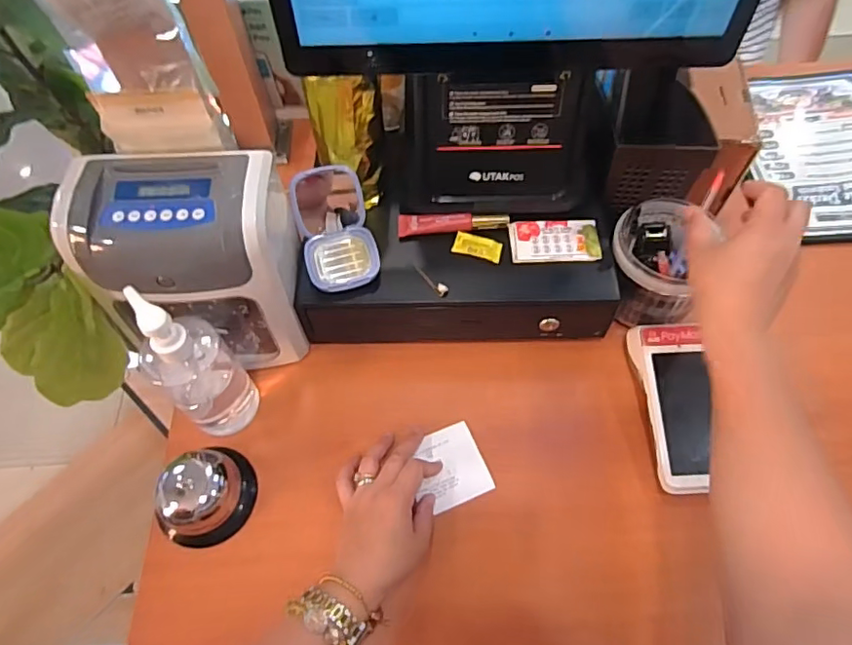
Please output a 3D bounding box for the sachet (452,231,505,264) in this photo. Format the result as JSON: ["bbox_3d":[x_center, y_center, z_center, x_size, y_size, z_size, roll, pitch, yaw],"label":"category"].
[{"bbox_3d":[0.055,-0.081,0.585,0.051,0.007,0.024,17,62,11],"label":"sachet"}]

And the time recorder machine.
[{"bbox_3d":[-0.228,-0.050,0.560,0.188,0.203,0.133,-2,62,-1],"label":"time recorder machine"}]

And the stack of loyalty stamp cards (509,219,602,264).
[{"bbox_3d":[0.138,-0.088,0.588,0.094,0.004,0.054,-5,60,-1],"label":"stack of loyalty stamp cards"}]

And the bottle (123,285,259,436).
[{"bbox_3d":[-0.222,0.042,0.525,0.073,0.183,0.072,0,62,0],"label":"bottle"}]

